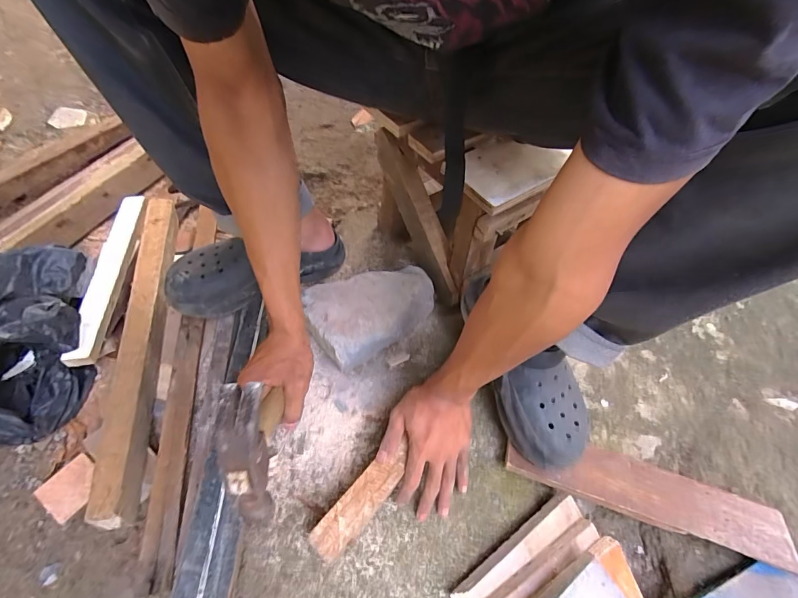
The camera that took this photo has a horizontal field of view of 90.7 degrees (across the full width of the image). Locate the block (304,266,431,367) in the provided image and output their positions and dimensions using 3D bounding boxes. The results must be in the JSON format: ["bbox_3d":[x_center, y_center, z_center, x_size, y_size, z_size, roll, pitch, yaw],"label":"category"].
[{"bbox_3d":[-0.041,0.016,0.636,0.200,0.074,0.130,-28,62,-22],"label":"block"}]

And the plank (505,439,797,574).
[{"bbox_3d":[0.317,0.247,0.516,0.349,0.015,0.082,17,41,9],"label":"plank"}]

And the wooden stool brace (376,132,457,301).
[{"bbox_3d":[0.031,-0.132,0.660,0.032,0.071,0.289,-28,102,-22],"label":"wooden stool brace"}]

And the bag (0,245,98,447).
[{"bbox_3d":[-0.511,0.044,0.541,0.185,0.120,0.266,-29,63,-23],"label":"bag"}]

